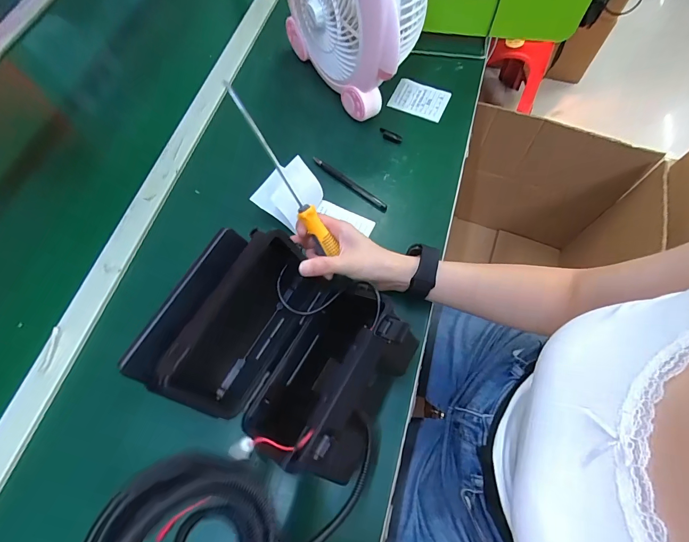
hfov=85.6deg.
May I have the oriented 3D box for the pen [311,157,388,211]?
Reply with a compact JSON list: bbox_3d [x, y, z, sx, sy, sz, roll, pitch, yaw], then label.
[{"bbox_3d":[0.008,-0.128,0.542,0.136,0.008,0.015,37,73,15],"label":"pen"}]

